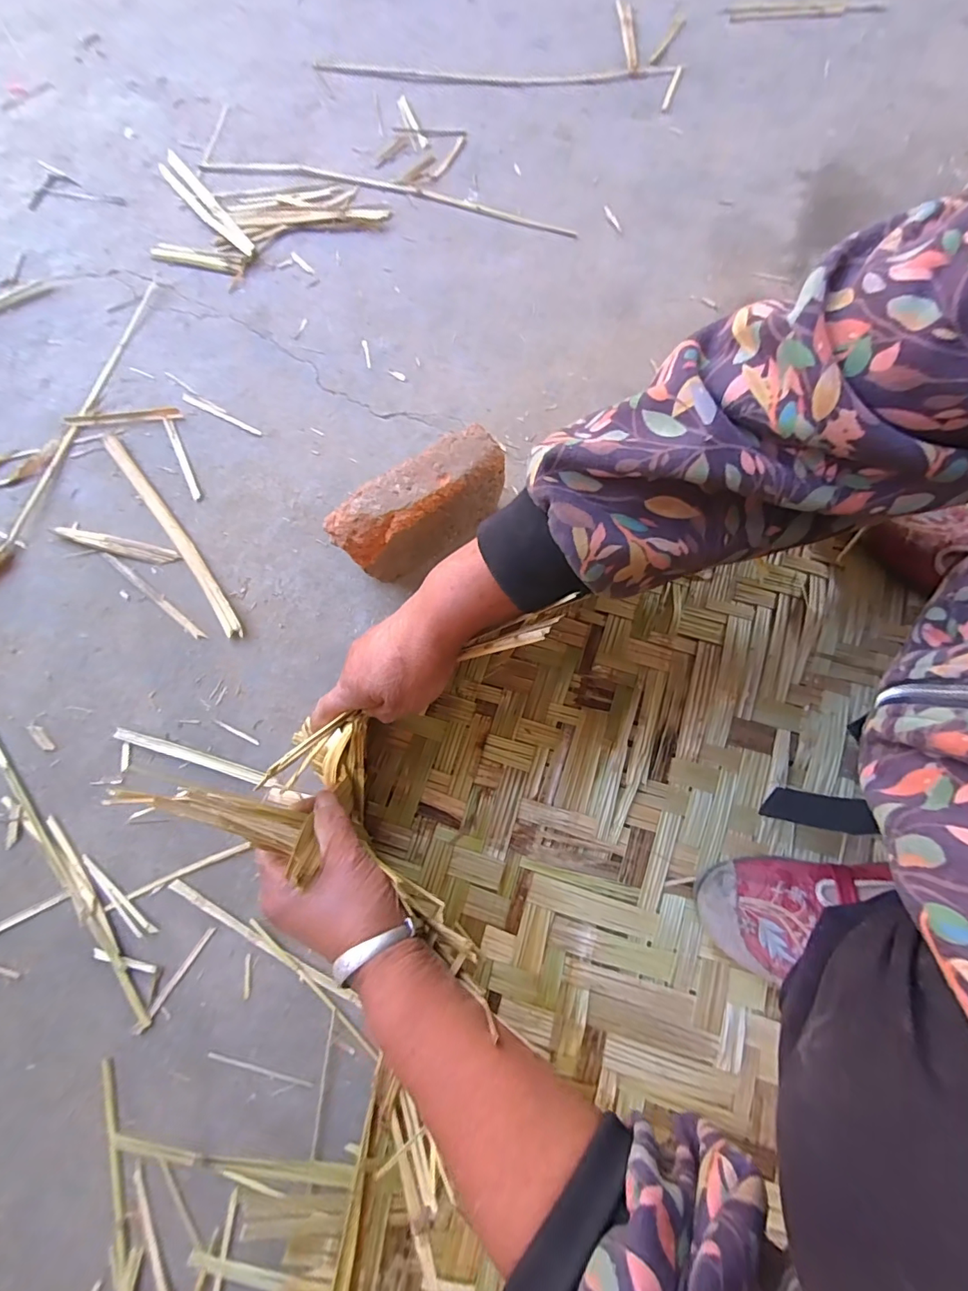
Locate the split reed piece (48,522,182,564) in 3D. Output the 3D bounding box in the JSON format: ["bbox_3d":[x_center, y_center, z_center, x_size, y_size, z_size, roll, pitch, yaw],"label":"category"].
[{"bbox_3d":[-0.383,-0.106,0.503,0.130,0.005,0.021,15,77,4],"label":"split reed piece"}]

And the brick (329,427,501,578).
[{"bbox_3d":[-0.056,-0.121,0.453,0.157,0.108,0.046,-35,79,-7],"label":"brick"}]

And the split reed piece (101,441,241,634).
[{"bbox_3d":[-0.322,-0.117,0.500,0.016,0.013,0.264,-35,79,-8],"label":"split reed piece"}]

